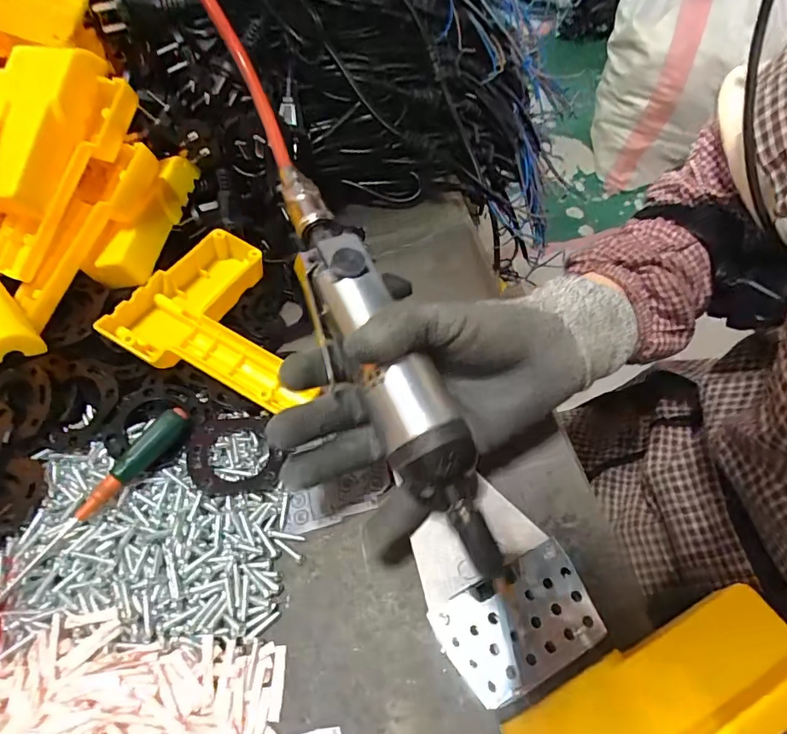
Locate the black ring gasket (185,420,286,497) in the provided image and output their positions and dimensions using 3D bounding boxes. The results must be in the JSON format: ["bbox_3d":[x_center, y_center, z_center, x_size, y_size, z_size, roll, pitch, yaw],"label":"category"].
[{"bbox_3d":[-0.099,0.052,0.298,0.056,0.005,0.051,-4,55,-3],"label":"black ring gasket"}]

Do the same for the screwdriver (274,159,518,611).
[{"bbox_3d":[-0.006,-0.006,0.253,0.041,0.036,0.242,-21,70,-14],"label":"screwdriver"}]

